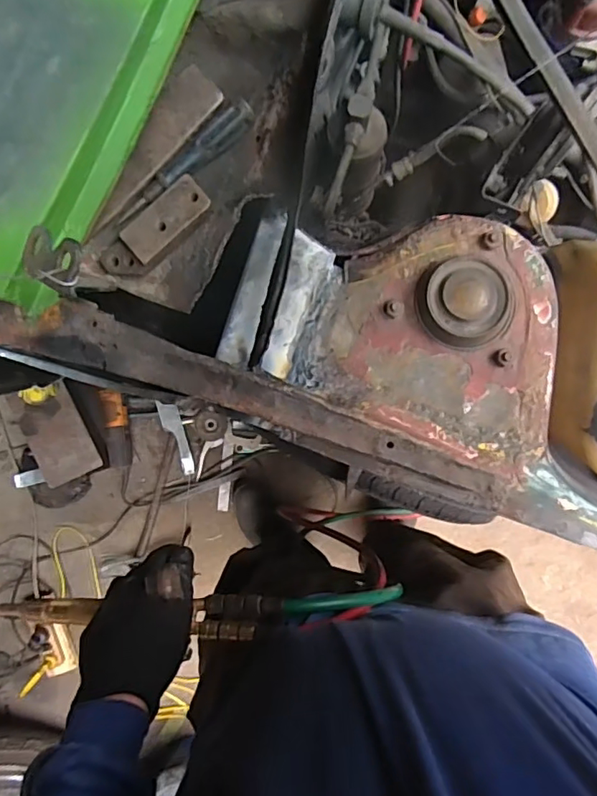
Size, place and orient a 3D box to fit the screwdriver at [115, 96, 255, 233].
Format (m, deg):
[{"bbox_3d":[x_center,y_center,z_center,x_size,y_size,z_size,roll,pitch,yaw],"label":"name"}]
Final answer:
[{"bbox_3d":[-0.102,-0.209,0.482,0.153,0.029,0.023,-39,90,1],"label":"screwdriver"}]

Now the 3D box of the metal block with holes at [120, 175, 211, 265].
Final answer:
[{"bbox_3d":[-0.119,-0.162,0.481,0.083,0.005,0.037,-41,90,1],"label":"metal block with holes"}]

